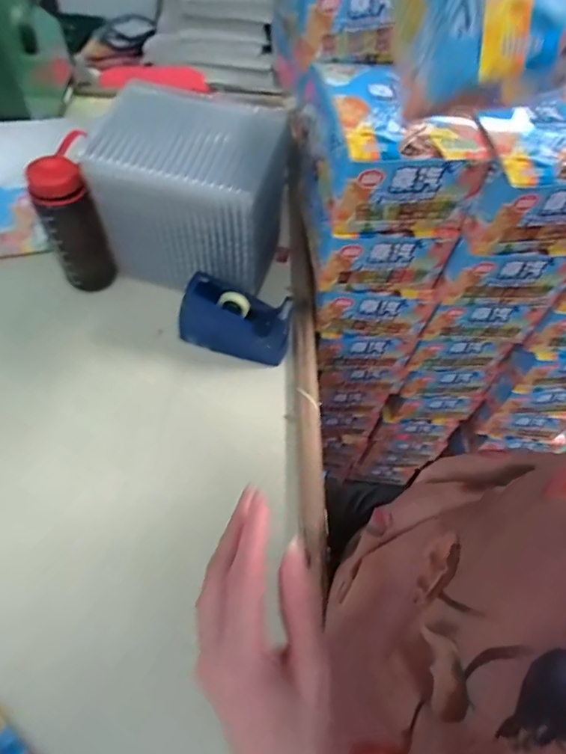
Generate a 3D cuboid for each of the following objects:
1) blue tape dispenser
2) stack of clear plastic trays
[{"bbox_3d":[-0.059,-0.071,0.554,0.136,0.079,0.057,14,55,5],"label":"blue tape dispenser"},{"bbox_3d":[-0.111,-0.225,0.569,0.201,0.173,0.161,18,56,7],"label":"stack of clear plastic trays"}]

